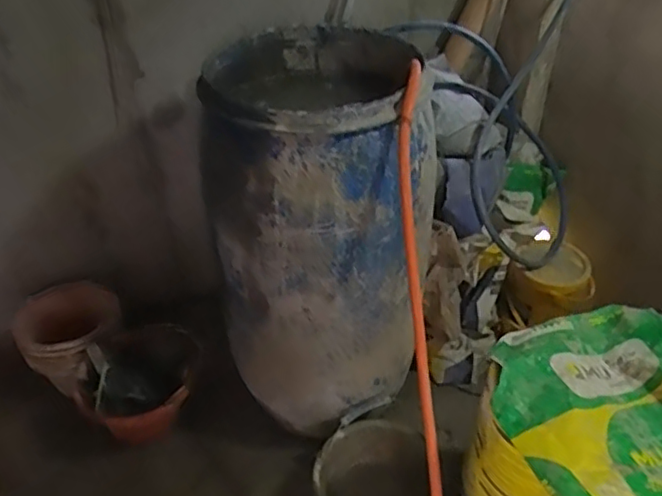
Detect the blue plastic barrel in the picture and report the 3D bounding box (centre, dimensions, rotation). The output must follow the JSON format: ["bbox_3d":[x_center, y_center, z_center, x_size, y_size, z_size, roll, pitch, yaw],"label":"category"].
[{"bbox_3d":[-0.028,-0.032,1.359,0.446,0.757,0.490,-6,39,-7],"label":"blue plastic barrel"}]

